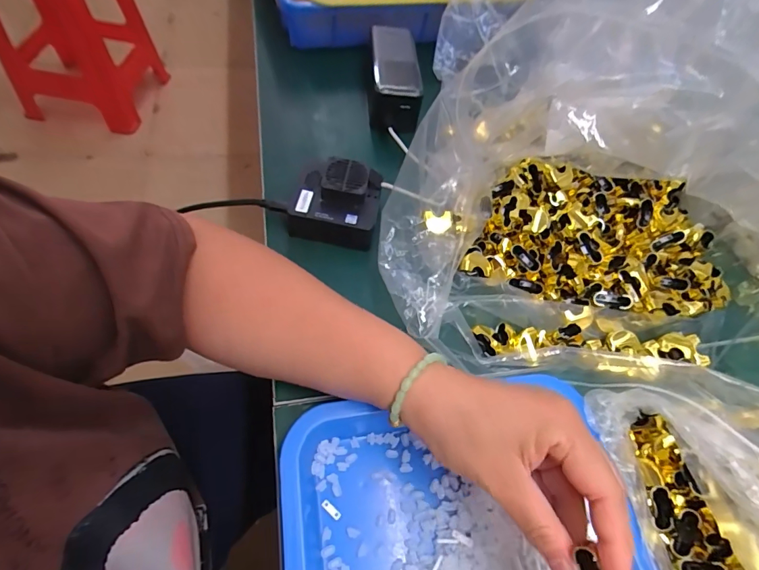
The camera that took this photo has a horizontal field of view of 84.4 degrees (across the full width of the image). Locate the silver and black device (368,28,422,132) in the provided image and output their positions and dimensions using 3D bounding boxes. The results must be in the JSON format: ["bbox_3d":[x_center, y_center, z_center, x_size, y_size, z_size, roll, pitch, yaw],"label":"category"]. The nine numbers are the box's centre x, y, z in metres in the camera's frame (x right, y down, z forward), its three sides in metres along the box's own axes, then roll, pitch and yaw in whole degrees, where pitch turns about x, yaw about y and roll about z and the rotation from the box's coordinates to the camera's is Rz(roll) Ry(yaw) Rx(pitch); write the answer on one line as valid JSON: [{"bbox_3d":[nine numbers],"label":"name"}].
[{"bbox_3d":[0.015,-0.238,0.490,0.058,0.051,0.141,0,59,-4],"label":"silver and black device"}]

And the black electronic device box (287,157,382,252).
[{"bbox_3d":[-0.040,-0.076,0.389,0.078,0.048,0.064,9,58,3],"label":"black electronic device box"}]

